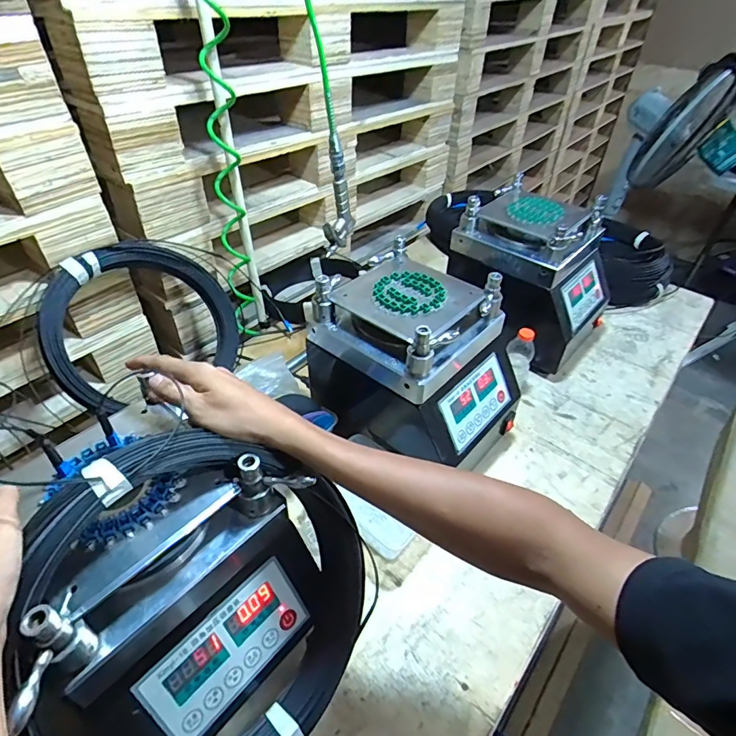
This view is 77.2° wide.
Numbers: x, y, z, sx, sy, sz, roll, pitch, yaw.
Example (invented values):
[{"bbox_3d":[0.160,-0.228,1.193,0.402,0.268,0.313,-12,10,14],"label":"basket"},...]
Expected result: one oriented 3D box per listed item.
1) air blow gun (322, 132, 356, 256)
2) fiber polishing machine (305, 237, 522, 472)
[{"bbox_3d":[-0.046,-0.272,0.733,0.048,0.158,0.063,3,43,1],"label":"air blow gun"},{"bbox_3d":[0.080,-0.005,0.722,0.275,0.243,0.222,33,51,29],"label":"fiber polishing machine"}]

